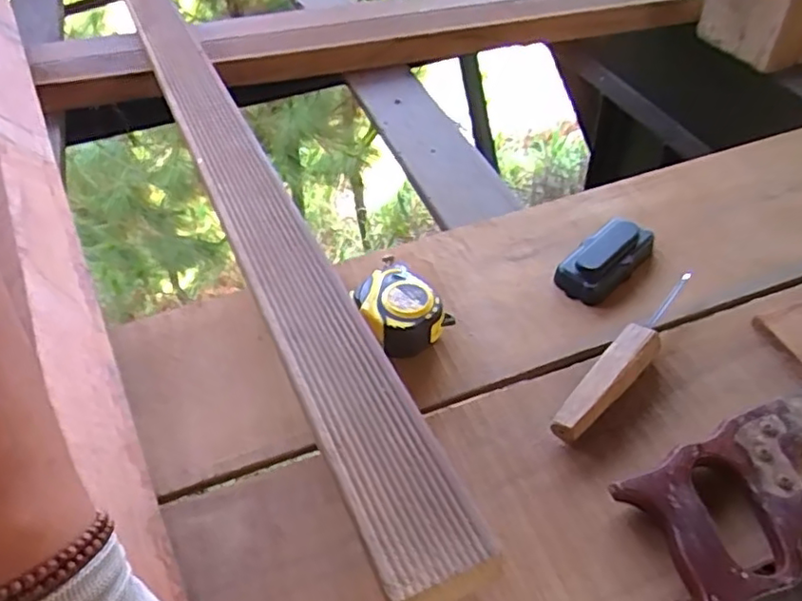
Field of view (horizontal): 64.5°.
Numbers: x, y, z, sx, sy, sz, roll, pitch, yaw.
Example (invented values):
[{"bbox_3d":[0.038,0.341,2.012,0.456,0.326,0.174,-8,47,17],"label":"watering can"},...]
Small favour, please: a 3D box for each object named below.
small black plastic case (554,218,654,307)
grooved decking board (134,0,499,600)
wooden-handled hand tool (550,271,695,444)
[{"bbox_3d":[0.196,-0.041,0.610,0.049,0.029,0.107,32,55,31],"label":"small black plastic case"},{"bbox_3d":[-0.282,-0.320,0.805,0.062,0.028,1.444,-21,48,-15],"label":"grooved decking board"},{"bbox_3d":[0.192,0.041,0.527,0.032,0.028,0.214,29,54,29],"label":"wooden-handled hand tool"}]

